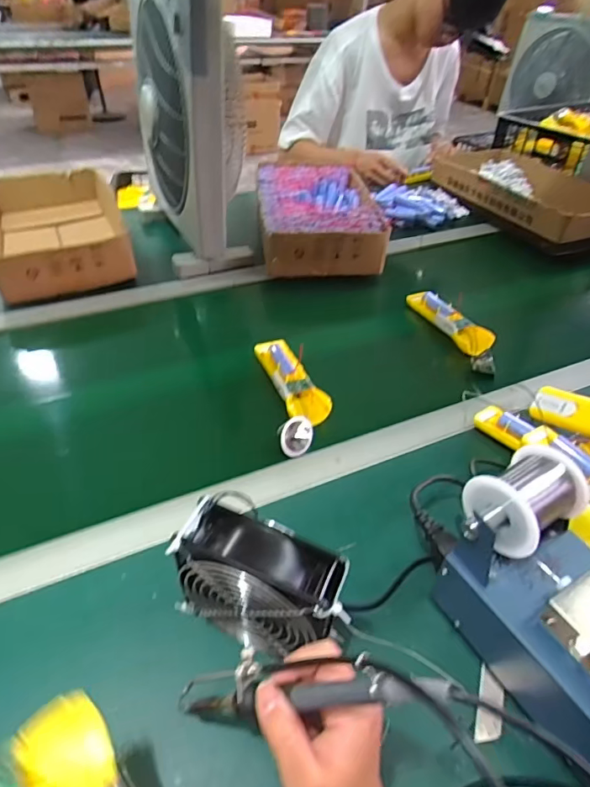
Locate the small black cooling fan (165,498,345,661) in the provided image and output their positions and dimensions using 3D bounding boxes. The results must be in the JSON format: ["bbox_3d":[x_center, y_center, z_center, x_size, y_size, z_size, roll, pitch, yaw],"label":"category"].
[{"bbox_3d":[-0.028,0.156,0.379,0.130,0.122,0.059,21,45,19],"label":"small black cooling fan"}]

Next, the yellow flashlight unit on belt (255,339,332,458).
[{"bbox_3d":[0.000,-0.007,0.634,0.070,0.027,0.209,-6,43,-10],"label":"yellow flashlight unit on belt"}]

